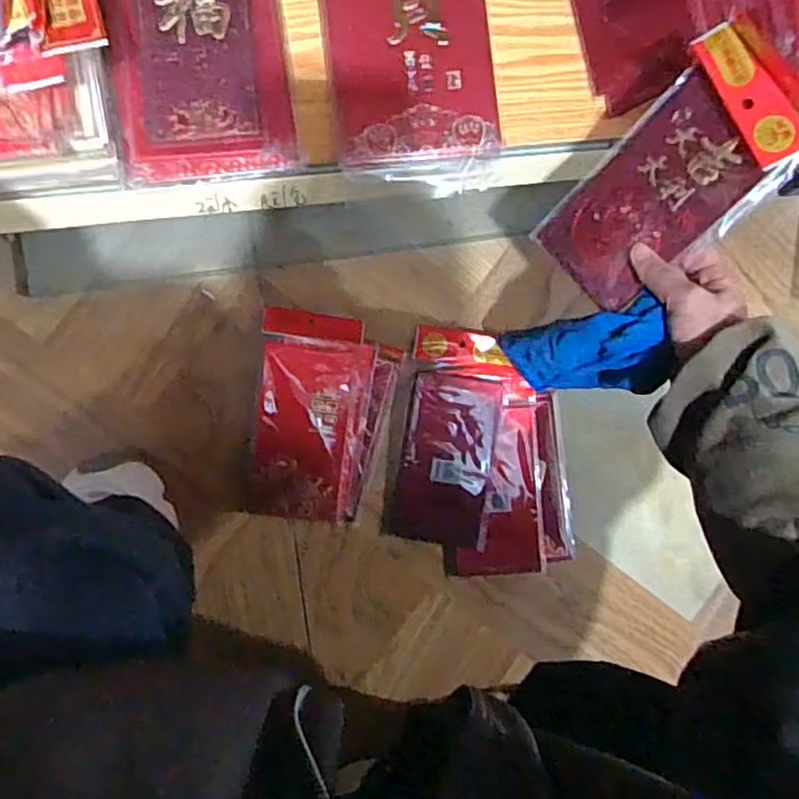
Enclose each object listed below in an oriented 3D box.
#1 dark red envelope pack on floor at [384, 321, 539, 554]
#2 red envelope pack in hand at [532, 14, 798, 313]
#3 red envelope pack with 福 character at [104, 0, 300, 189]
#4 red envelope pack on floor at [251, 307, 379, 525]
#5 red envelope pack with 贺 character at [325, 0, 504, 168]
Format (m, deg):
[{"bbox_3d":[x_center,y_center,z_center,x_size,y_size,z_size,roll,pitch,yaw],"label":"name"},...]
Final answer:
[{"bbox_3d":[0.059,0.040,0.662,0.112,0.022,0.211,10,89,-6],"label":"dark red envelope pack on floor"},{"bbox_3d":[0.192,-0.155,0.476,0.188,0.019,0.105,-42,75,29],"label":"red envelope pack in hand"},{"bbox_3d":[-0.159,-0.310,0.516,0.130,0.035,0.271,-8,91,-6],"label":"red envelope pack with 福 character"},{"bbox_3d":[-0.085,0.016,0.659,0.106,0.017,0.199,5,89,-6],"label":"red envelope pack on floor"},{"bbox_3d":[0.005,-0.321,0.530,0.129,0.032,0.259,-7,90,-6],"label":"red envelope pack with 贺 character"}]

